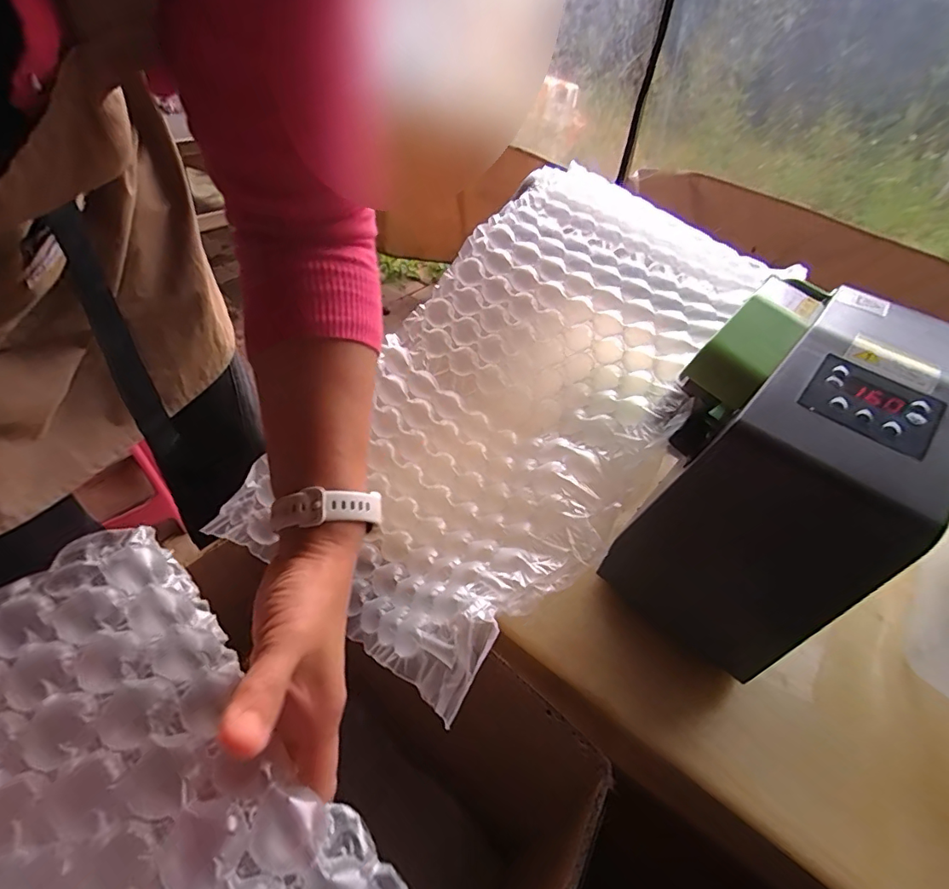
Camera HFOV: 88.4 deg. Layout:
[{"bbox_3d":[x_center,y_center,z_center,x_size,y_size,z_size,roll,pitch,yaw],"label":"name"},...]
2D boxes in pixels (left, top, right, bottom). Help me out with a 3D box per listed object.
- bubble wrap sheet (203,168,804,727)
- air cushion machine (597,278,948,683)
[{"bbox_3d":[0.068,-0.075,0.506,0.287,0.143,0.588,27,53,26],"label":"bubble wrap sheet"},{"bbox_3d":[0.285,0.016,0.451,0.176,0.225,0.277,33,56,30],"label":"air cushion machine"}]

